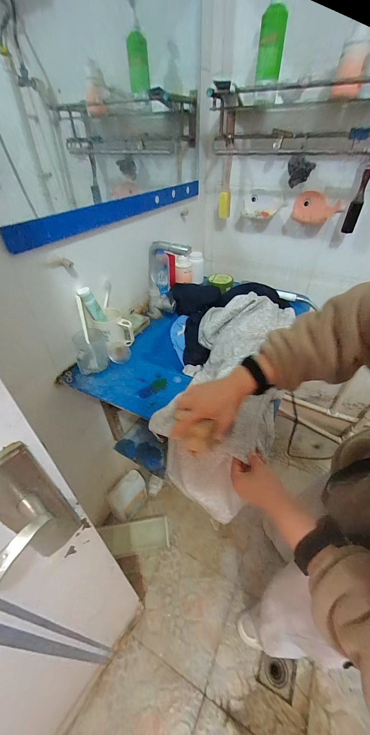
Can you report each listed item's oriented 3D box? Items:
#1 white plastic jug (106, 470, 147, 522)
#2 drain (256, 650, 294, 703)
[{"bbox_3d":[-0.248,0.556,1.129,0.150,0.206,0.076,-33,50,-32],"label":"white plastic jug"},{"bbox_3d":[0.285,0.952,0.817,0.101,0.010,0.091,17,43,20],"label":"drain"}]

